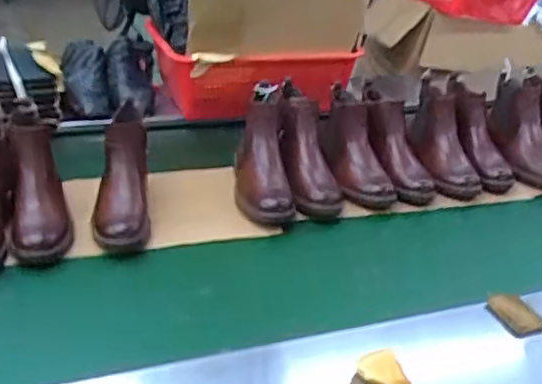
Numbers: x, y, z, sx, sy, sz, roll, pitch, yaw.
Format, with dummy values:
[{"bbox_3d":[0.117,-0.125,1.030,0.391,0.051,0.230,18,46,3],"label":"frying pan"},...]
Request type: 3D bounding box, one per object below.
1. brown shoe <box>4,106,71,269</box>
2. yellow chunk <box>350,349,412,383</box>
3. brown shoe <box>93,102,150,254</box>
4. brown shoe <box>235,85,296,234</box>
[{"bbox_3d":[-0.362,-0.014,0.953,0.088,0.158,0.209,-7,29,-21],"label":"brown shoe"},{"bbox_3d":[0.126,0.219,0.709,0.065,0.055,0.051,12,28,15],"label":"yellow chunk"},{"bbox_3d":[-0.234,-0.035,0.998,0.086,0.092,0.267,1,67,-5],"label":"brown shoe"},{"bbox_3d":[-0.016,-0.068,1.128,0.094,0.175,0.244,0,28,-7],"label":"brown shoe"}]

